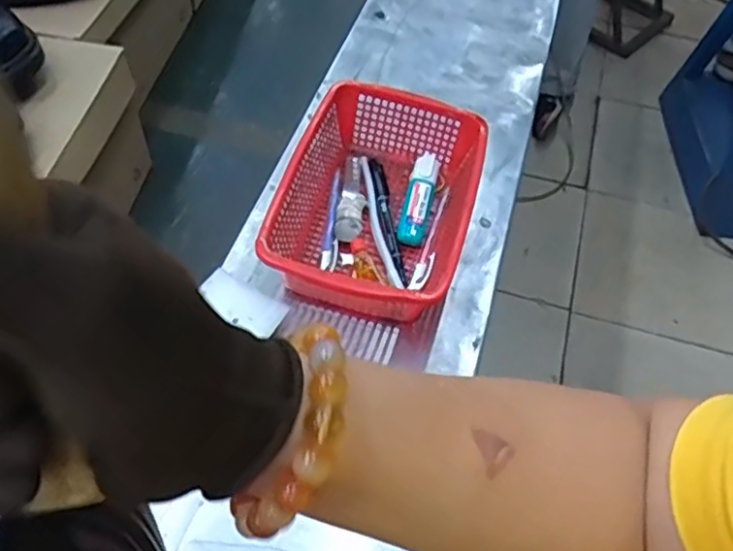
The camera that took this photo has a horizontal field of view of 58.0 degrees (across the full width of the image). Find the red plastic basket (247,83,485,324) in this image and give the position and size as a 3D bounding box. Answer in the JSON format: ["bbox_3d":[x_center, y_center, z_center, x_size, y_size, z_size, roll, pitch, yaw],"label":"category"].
[{"bbox_3d":[0.012,-0.058,0.573,0.152,0.078,0.224,15,54,8],"label":"red plastic basket"}]

